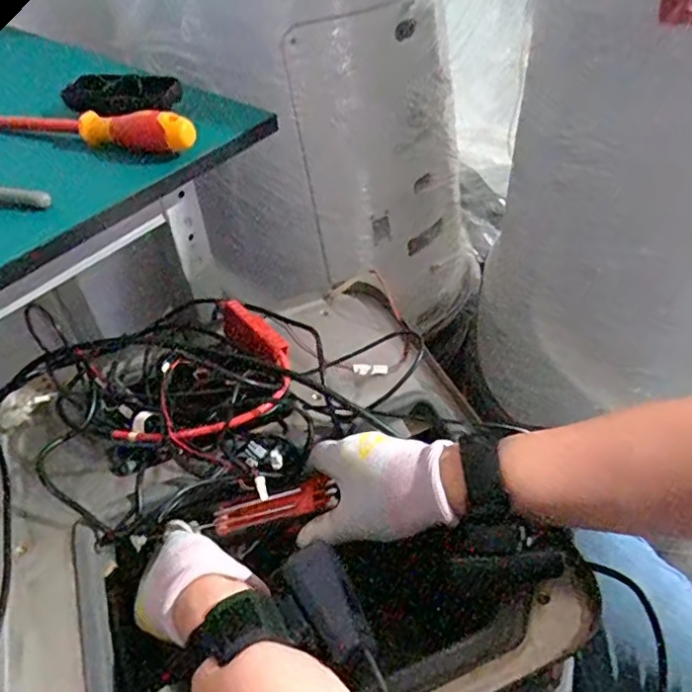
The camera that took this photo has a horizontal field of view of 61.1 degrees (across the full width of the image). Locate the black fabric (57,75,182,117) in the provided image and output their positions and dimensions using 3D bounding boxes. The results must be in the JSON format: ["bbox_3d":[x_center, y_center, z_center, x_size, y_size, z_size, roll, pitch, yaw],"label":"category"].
[{"bbox_3d":[-0.219,-0.247,0.573,0.109,0.032,0.020,-5,45,-1],"label":"black fabric"}]

